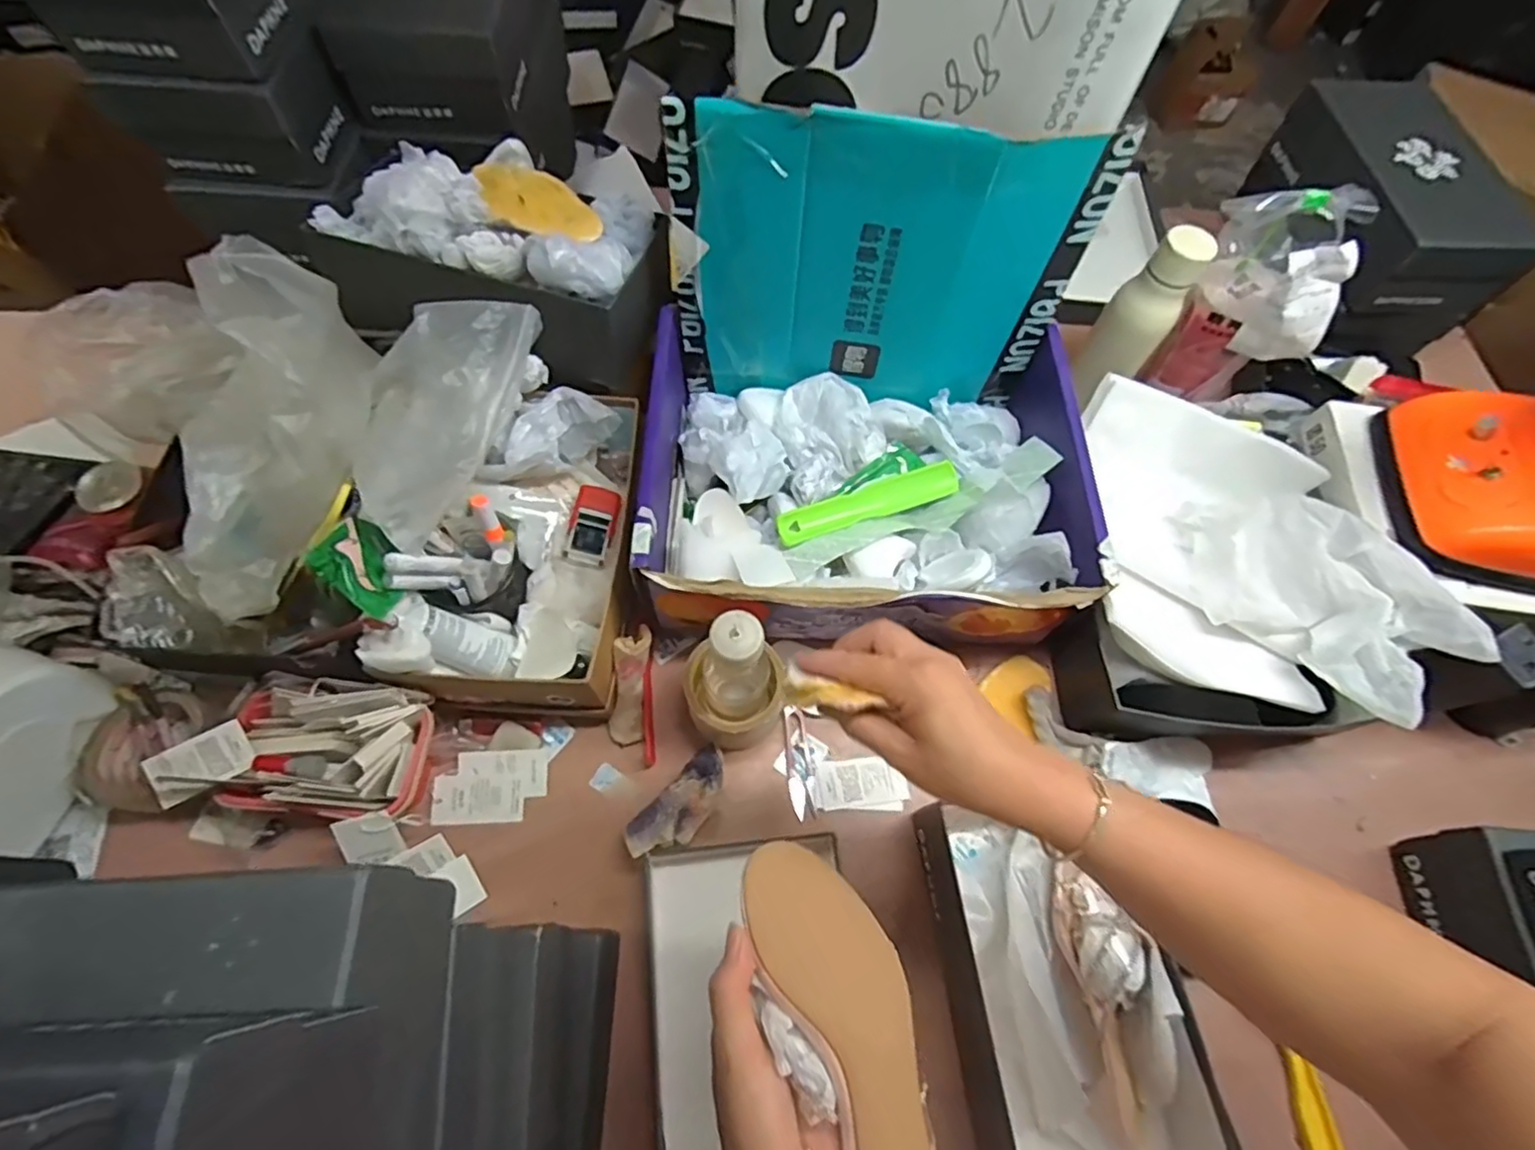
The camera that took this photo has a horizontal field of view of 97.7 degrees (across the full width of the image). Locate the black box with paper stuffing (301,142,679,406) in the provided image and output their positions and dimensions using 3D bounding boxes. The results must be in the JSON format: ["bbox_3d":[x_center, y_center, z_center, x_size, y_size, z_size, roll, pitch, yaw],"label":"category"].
[{"bbox_3d":[-0.255,-0.301,0.635,0.305,0.130,0.181,15,65,4],"label":"black box with paper stuffing"}]

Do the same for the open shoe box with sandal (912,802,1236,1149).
[{"bbox_3d":[0.227,0.332,0.517,0.156,0.081,0.296,-7,66,-6],"label":"open shoe box with sandal"}]

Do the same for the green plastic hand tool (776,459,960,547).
[{"bbox_3d":[0.098,-0.073,0.656,0.187,0.014,0.035,-18,67,-11],"label":"green plastic hand tool"}]

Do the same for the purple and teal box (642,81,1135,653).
[{"bbox_3d":[0.092,-0.139,0.574,0.394,0.302,0.316,2,65,-2],"label":"purple and teal box"}]

